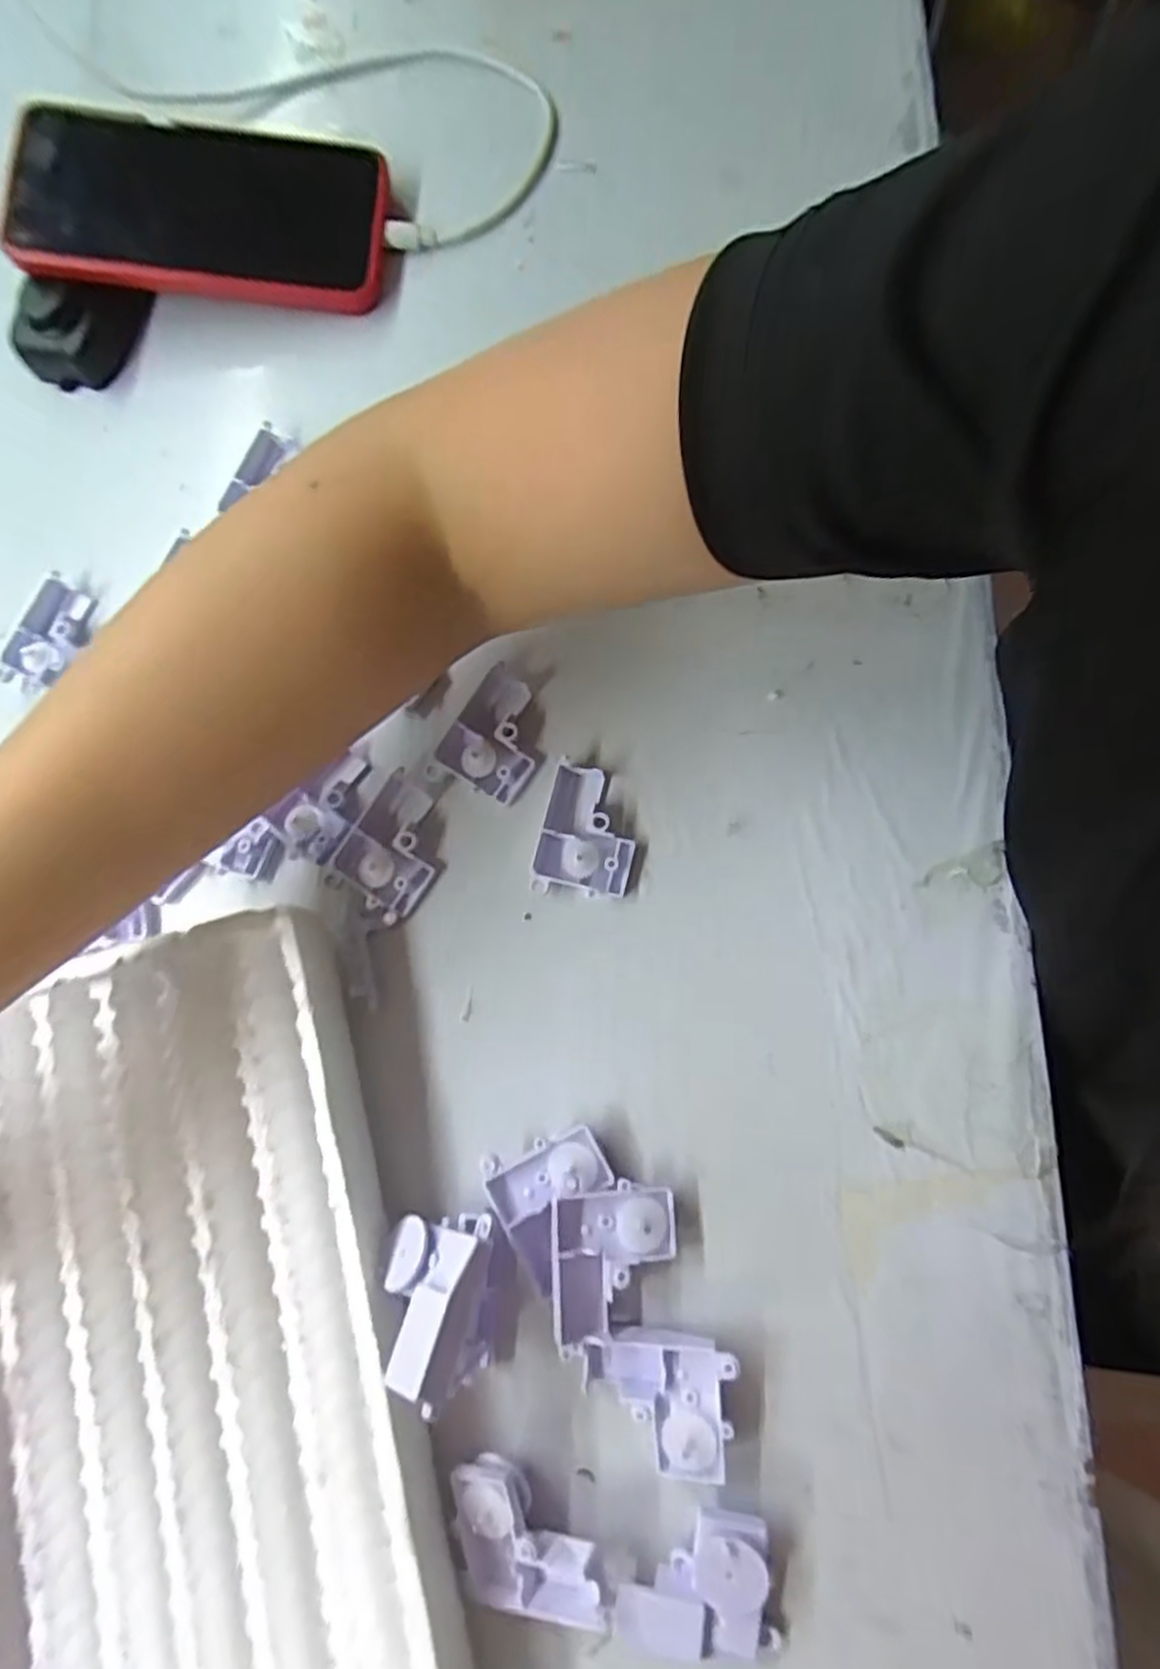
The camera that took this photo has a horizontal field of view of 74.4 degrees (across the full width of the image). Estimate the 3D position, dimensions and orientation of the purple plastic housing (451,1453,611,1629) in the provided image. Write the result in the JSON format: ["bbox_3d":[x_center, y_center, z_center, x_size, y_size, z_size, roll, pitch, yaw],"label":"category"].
[{"bbox_3d":[-0.017,0.224,0.245,0.045,0.019,0.040,-7,78,6],"label":"purple plastic housing"}]

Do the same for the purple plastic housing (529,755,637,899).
[{"bbox_3d":[0.003,-0.002,0.288,0.035,0.012,0.049,8,81,9],"label":"purple plastic housing"}]

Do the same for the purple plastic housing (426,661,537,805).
[{"bbox_3d":[-0.033,-0.038,0.300,0.036,0.011,0.050,28,84,12],"label":"purple plastic housing"}]

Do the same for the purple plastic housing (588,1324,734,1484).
[{"bbox_3d":[0.025,0.184,0.248,0.046,0.020,0.042,4,80,9],"label":"purple plastic housing"}]

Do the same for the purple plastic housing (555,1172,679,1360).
[{"bbox_3d":[0.012,0.144,0.256,0.041,0.019,0.049,-2,79,7],"label":"purple plastic housing"}]

